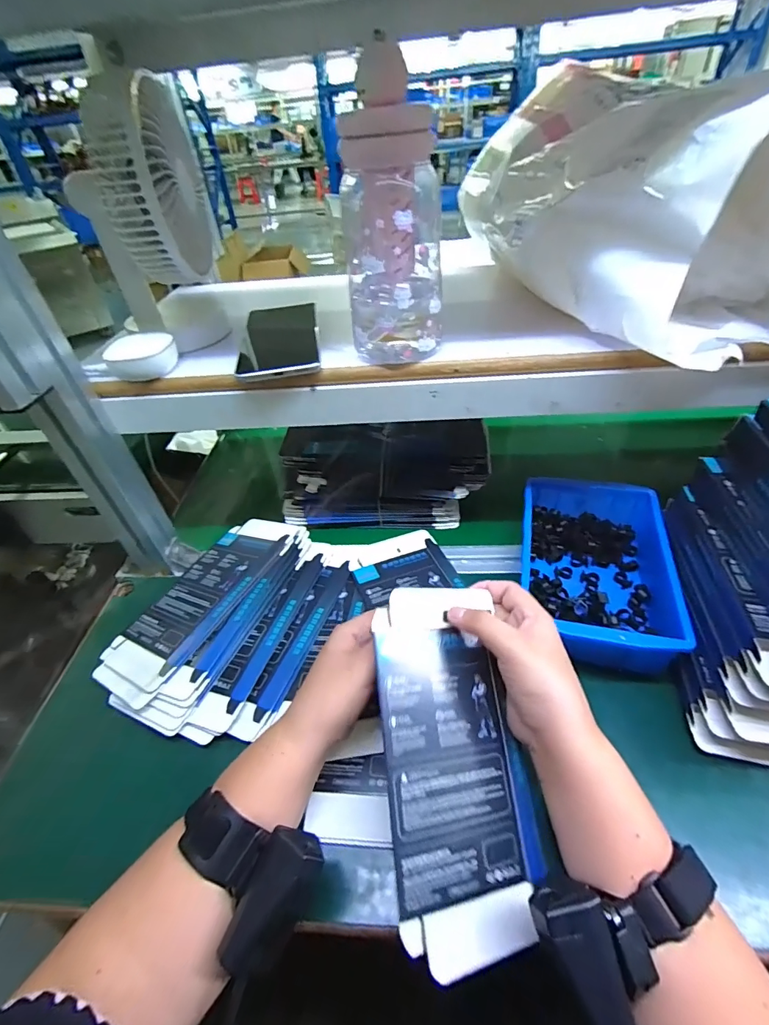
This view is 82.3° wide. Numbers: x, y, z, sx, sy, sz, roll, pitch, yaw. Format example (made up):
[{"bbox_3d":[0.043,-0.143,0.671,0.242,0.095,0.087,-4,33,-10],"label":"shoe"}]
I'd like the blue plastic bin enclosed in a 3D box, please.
[{"bbox_3d":[0.210,0.057,0.452,0.132,0.067,0.207,6,44,14],"label":"blue plastic bin"}]

